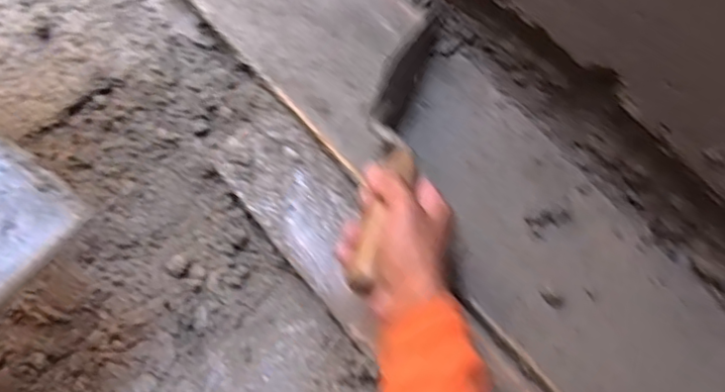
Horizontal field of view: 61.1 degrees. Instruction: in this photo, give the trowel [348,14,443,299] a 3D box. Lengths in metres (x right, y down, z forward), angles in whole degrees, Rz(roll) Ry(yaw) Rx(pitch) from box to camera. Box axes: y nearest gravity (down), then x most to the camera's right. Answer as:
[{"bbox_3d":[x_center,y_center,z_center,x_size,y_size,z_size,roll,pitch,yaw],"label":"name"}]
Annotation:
[{"bbox_3d":[0.029,-0.055,0.530,0.042,0.081,0.293,11,59,4],"label":"trowel"}]

